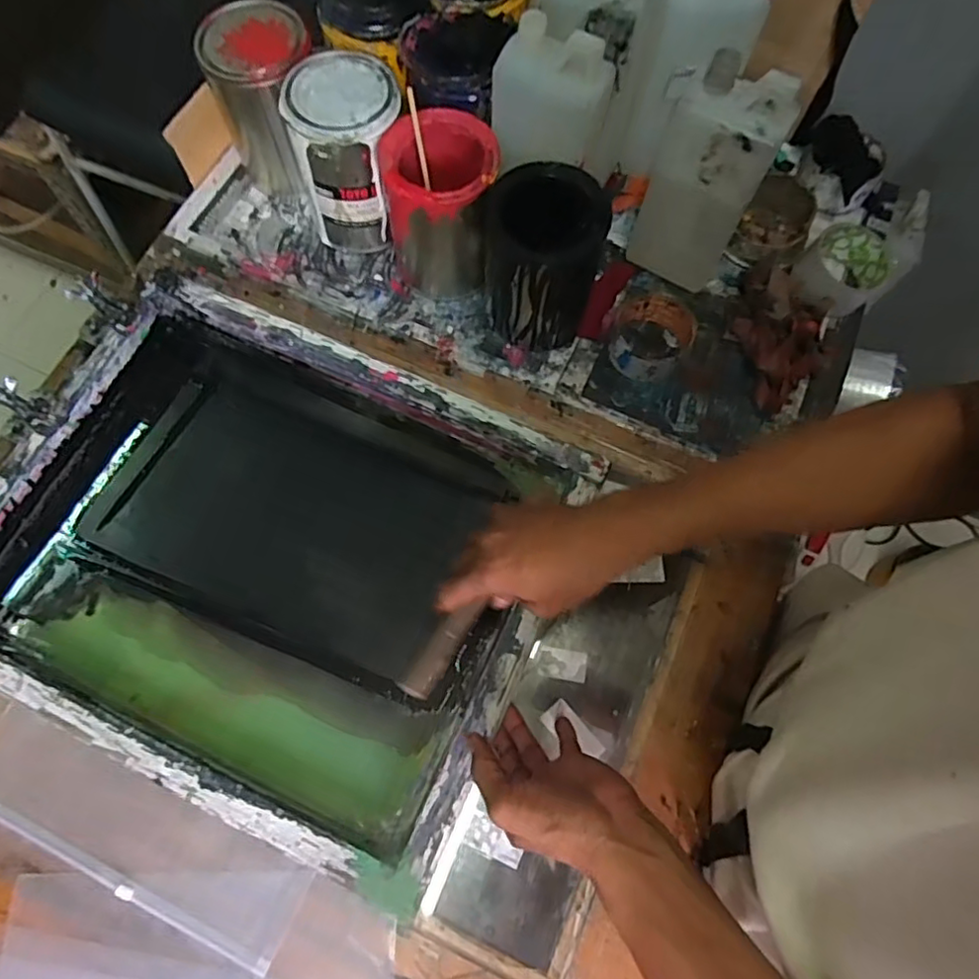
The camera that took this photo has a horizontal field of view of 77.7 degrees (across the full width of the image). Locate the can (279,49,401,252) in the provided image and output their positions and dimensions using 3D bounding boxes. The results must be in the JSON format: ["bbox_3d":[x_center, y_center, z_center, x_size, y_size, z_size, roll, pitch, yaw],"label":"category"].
[{"bbox_3d":[-0.139,-0.336,0.624,0.105,0.159,0.100,0,71,-1],"label":"can"}]

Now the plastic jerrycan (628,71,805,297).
[{"bbox_3d":[0.200,-0.280,0.567,0.095,0.191,0.049,28,73,8],"label":"plastic jerrycan"}]

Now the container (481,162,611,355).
[{"bbox_3d":[0.054,-0.220,0.595,0.106,0.151,0.106,0,71,-1],"label":"container"}]

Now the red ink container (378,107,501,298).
[{"bbox_3d":[-0.048,-0.276,0.610,0.108,0.143,0.108,-1,73,-2],"label":"red ink container"}]

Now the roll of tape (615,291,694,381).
[{"bbox_3d":[0.166,-0.157,0.629,0.078,0.048,0.082,0,71,-1],"label":"roll of tape"}]

